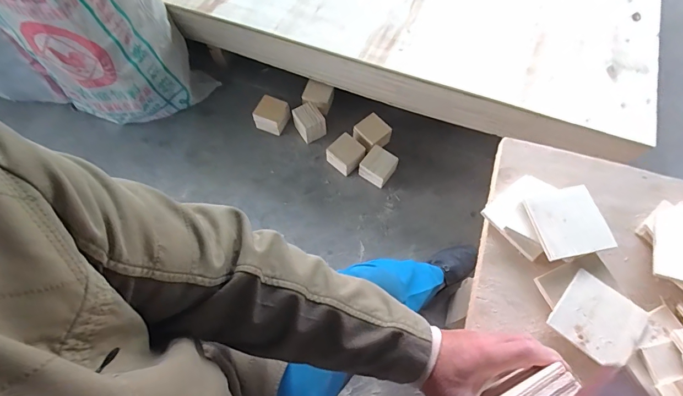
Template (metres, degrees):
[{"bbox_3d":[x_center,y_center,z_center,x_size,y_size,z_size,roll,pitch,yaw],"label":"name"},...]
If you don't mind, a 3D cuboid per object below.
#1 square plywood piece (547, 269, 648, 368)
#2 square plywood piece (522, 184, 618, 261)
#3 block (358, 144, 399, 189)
[{"bbox_3d":[0.323,0.151,0.475,0.094,0.010,0.094,40,69,17],"label":"square plywood piece"},{"bbox_3d":[0.308,0.032,0.517,0.091,0.004,0.094,-13,62,2],"label":"square plywood piece"},{"bbox_3d":[0.123,-0.103,1.273,0.105,0.075,0.107,35,70,15],"label":"block"}]

